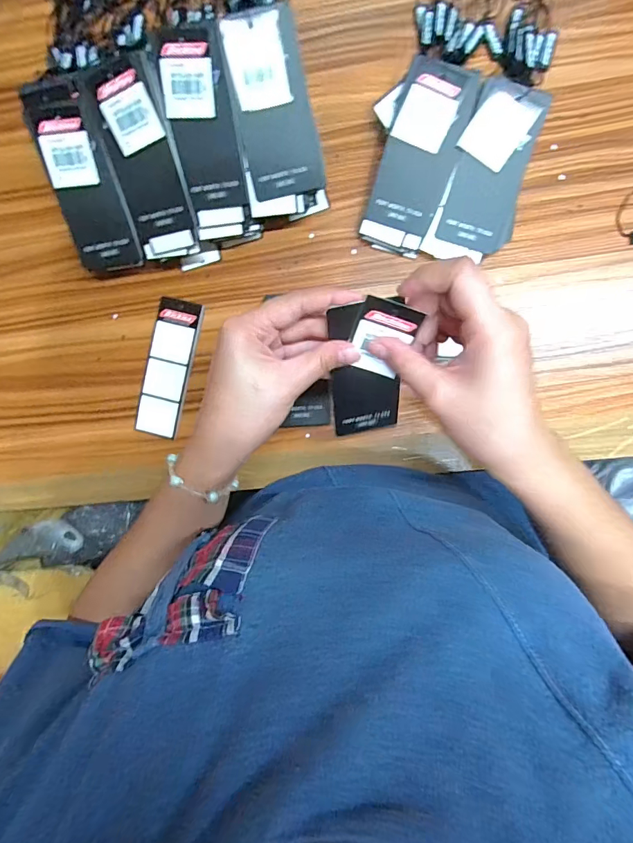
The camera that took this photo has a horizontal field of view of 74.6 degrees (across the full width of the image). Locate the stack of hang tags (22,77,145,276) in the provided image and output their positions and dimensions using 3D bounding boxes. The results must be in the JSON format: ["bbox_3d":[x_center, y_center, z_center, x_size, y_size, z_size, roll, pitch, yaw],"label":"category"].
[{"bbox_3d":[-0.177,-0.182,0.320,0.045,0.025,0.128,-10,116,6],"label":"stack of hang tags"}]

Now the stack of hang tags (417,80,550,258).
[{"bbox_3d":[0.131,-0.184,0.316,0.059,0.017,0.119,19,110,4],"label":"stack of hang tags"}]

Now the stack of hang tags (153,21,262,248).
[{"bbox_3d":[-0.078,-0.204,0.311,0.048,0.026,0.135,-6,121,6],"label":"stack of hang tags"}]

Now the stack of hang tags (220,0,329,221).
[{"bbox_3d":[-0.029,-0.219,0.307,0.058,0.030,0.123,-8,121,6],"label":"stack of hang tags"}]

